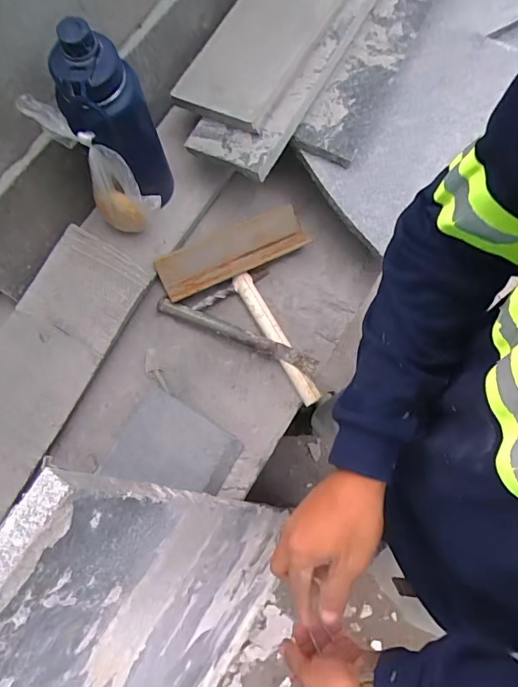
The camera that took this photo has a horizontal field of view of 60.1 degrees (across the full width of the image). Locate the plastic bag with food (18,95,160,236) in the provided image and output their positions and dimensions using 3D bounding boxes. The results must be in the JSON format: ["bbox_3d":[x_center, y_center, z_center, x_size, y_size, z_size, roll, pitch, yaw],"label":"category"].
[{"bbox_3d":[-0.180,-0.196,0.526,0.092,0.209,0.046,31,77,28],"label":"plastic bag with food"}]

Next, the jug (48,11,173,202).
[{"bbox_3d":[-0.161,-0.242,0.514,0.074,0.230,0.080,17,77,3],"label":"jug"}]

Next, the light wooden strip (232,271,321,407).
[{"bbox_3d":[0.023,-0.007,0.625,0.027,0.022,0.204,-28,79,-7],"label":"light wooden strip"}]

